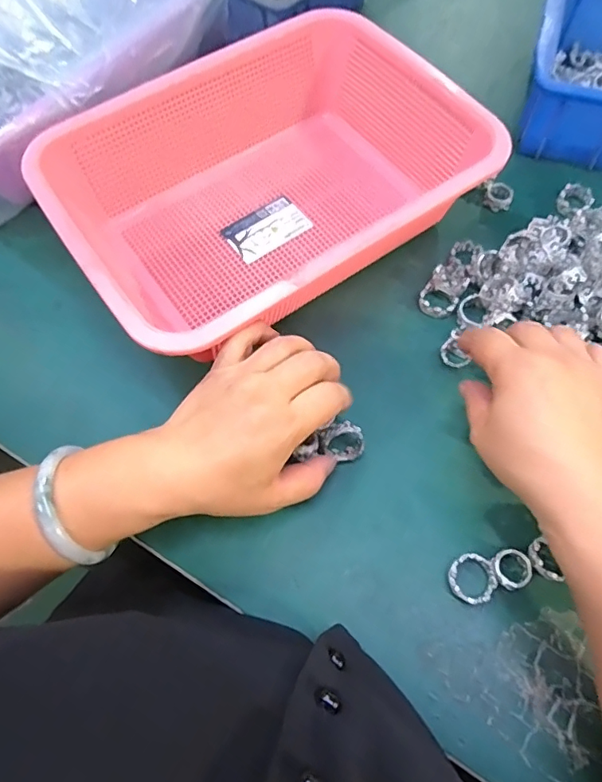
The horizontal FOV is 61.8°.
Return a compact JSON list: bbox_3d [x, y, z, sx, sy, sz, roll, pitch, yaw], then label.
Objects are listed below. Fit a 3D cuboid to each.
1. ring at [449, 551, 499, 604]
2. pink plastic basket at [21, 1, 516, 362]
[{"bbox_3d":[0.105,0.114,0.307,0.027,0.009,0.028,1,64,-2],"label":"ring"},{"bbox_3d":[-0.023,-0.156,0.387,0.295,0.086,0.213,-34,71,-11],"label":"pink plastic basket"}]

